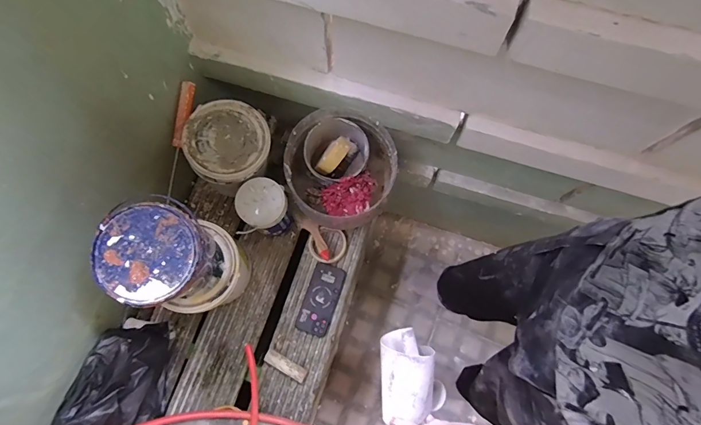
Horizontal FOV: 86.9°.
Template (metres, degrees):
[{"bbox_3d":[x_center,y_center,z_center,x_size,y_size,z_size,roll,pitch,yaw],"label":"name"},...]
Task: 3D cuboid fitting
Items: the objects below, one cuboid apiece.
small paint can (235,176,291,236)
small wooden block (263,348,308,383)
[{"bbox_3d":[-0.193,-0.004,0.871,0.119,0.166,0.105,-27,76,-7],"label":"small paint can"},{"bbox_3d":[-0.151,0.358,0.870,0.106,0.030,0.030,29,76,8],"label":"small wooden block"}]

